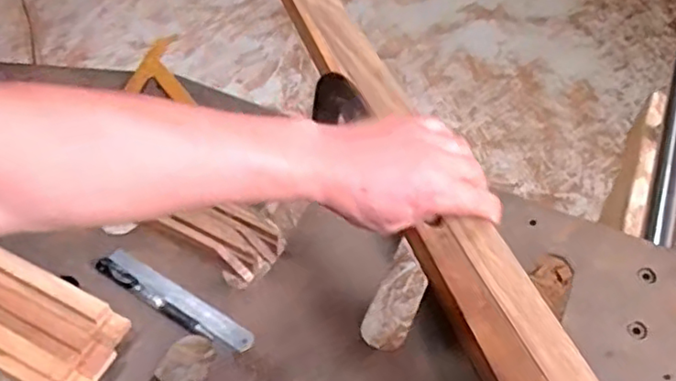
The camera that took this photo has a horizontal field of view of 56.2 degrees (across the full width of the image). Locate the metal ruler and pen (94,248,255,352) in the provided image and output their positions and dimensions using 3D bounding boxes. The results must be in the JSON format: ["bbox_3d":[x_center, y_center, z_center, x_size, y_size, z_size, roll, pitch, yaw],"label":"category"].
[{"bbox_3d":[-0.155,0.104,0.599,0.170,0.017,0.030,26,56,17],"label":"metal ruler and pen"}]

